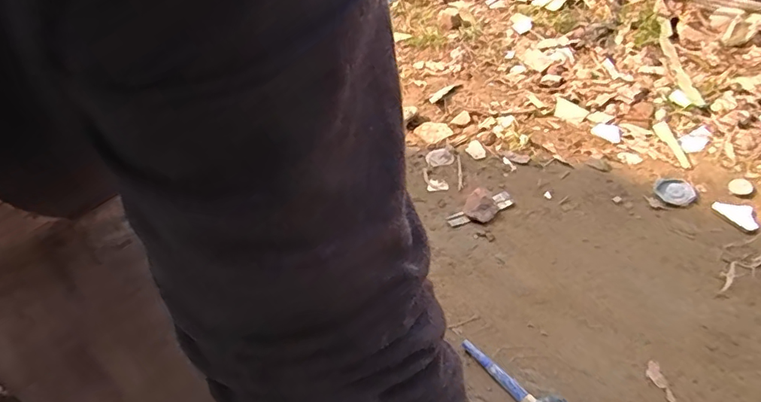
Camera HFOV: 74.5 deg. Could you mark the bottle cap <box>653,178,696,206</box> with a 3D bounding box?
[{"bbox_3d":[0.464,-0.015,0.790,0.055,0.005,0.059,-3,46,3],"label":"bottle cap"}]

